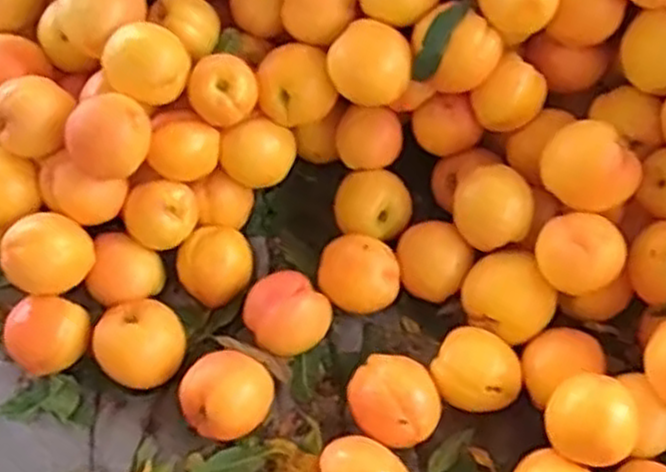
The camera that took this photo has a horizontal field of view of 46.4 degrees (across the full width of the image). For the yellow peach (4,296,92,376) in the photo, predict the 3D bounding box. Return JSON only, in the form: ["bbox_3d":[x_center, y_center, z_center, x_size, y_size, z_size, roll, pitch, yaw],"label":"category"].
[{"bbox_3d":[-0.222,0.078,0.611,0.061,0.057,0.048,-32,64,-16],"label":"yellow peach"}]

